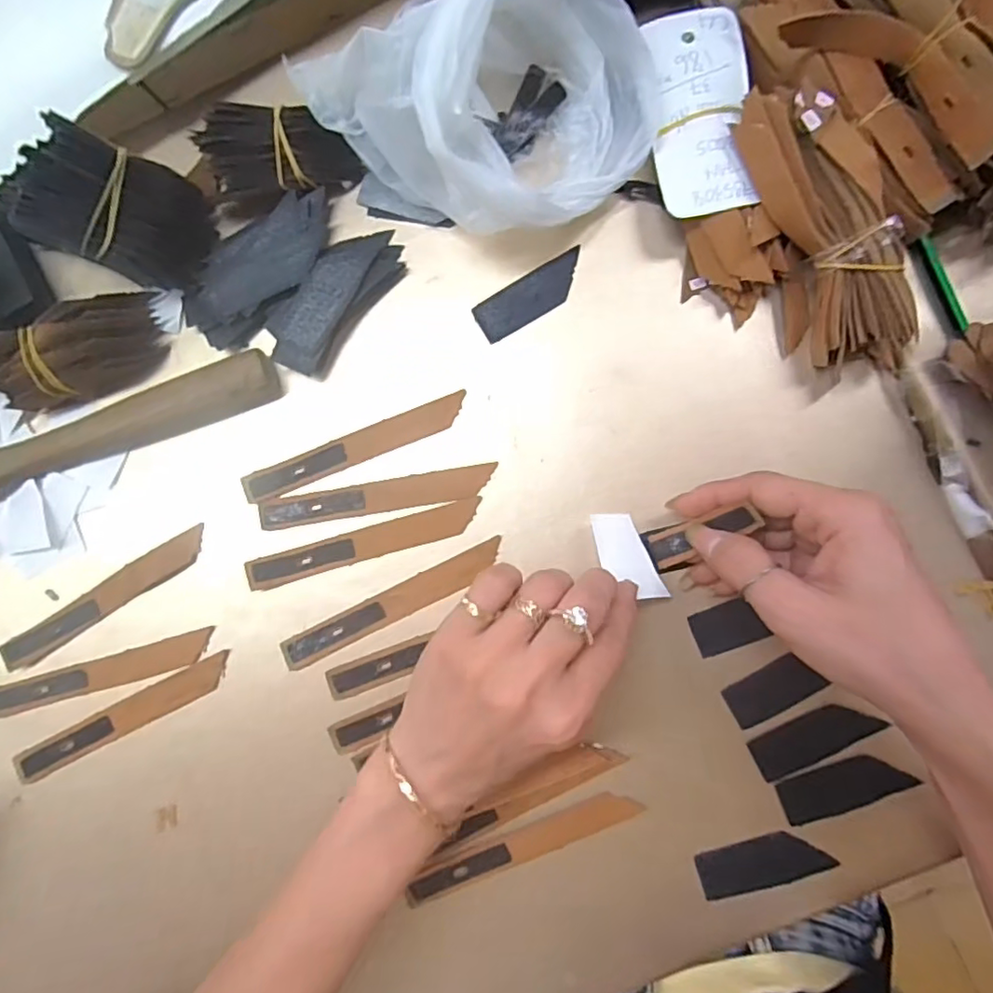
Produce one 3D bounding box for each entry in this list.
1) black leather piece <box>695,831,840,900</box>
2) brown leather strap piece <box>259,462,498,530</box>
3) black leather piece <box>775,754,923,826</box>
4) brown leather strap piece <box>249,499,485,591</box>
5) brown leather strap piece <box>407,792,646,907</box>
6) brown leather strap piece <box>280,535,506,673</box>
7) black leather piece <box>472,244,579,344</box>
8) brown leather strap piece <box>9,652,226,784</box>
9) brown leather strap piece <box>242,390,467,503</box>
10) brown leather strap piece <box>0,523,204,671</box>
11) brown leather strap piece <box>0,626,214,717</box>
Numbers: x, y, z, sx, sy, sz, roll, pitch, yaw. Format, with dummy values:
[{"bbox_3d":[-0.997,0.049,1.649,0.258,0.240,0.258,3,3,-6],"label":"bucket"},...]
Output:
[{"bbox_3d":[0.132,0.181,0.296,0.064,0.004,0.024,-16,87,2],"label":"black leather piece"},{"bbox_3d":[-0.063,0.000,0.316,0.124,0.004,0.017,-9,87,3],"label":"brown leather strap piece"},{"bbox_3d":[0.170,0.142,0.294,0.059,0.005,0.024,-25,86,3],"label":"black leather piece"},{"bbox_3d":[-0.069,0.025,0.316,0.124,0.005,0.017,-16,86,1],"label":"brown leather strap piece"},{"bbox_3d":[0.014,0.177,0.303,0.119,0.004,0.018,-22,87,2],"label":"brown leather strap piece"},{"bbox_3d":[-0.054,0.057,0.313,0.125,0.004,0.016,-26,86,2],"label":"brown leather strap piece"},{"bbox_3d":[0.019,-0.106,0.317,0.063,0.004,0.023,-30,86,1],"label":"black leather piece"},{"bbox_3d":[-0.197,0.117,0.318,0.123,0.006,0.018,-27,86,2],"label":"brown leather strap piece"},{"bbox_3d":[-0.075,-0.026,0.318,0.123,0.004,0.017,-22,87,2],"label":"brown leather strap piece"},{"bbox_3d":[-0.209,0.056,0.320,0.122,0.008,0.017,-32,86,1],"label":"brown leather strap piece"},{"bbox_3d":[-0.211,0.095,0.321,0.125,0.005,0.016,-16,85,1],"label":"brown leather strap piece"}]

